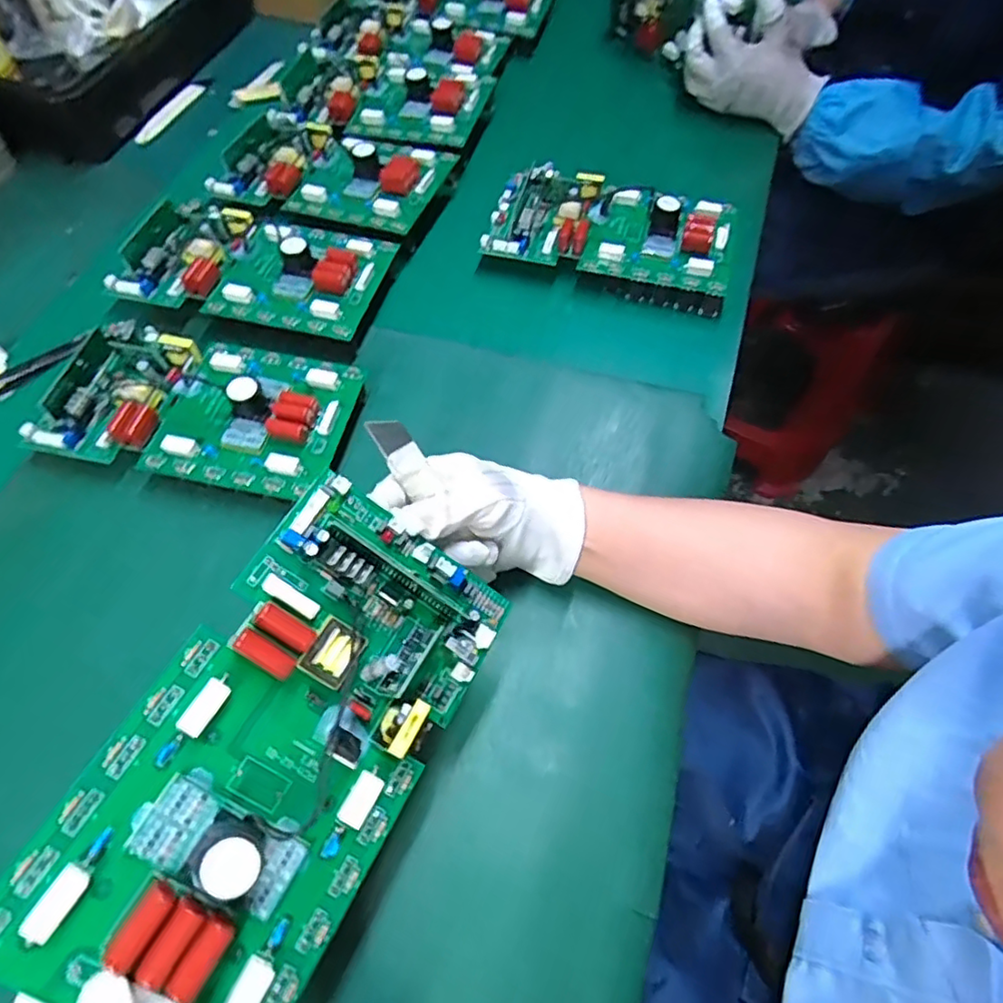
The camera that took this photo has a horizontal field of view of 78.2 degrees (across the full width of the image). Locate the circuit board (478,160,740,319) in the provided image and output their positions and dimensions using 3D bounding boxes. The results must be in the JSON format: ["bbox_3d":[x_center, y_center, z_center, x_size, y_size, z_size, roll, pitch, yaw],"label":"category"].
[{"bbox_3d":[0.104,-0.253,0.585,0.225,0.057,0.114,14,64,5],"label":"circuit board"}]

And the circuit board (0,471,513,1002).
[{"bbox_3d":[-0.091,0.106,0.273,0.123,0.042,0.224,37,64,-13],"label":"circuit board"}]

